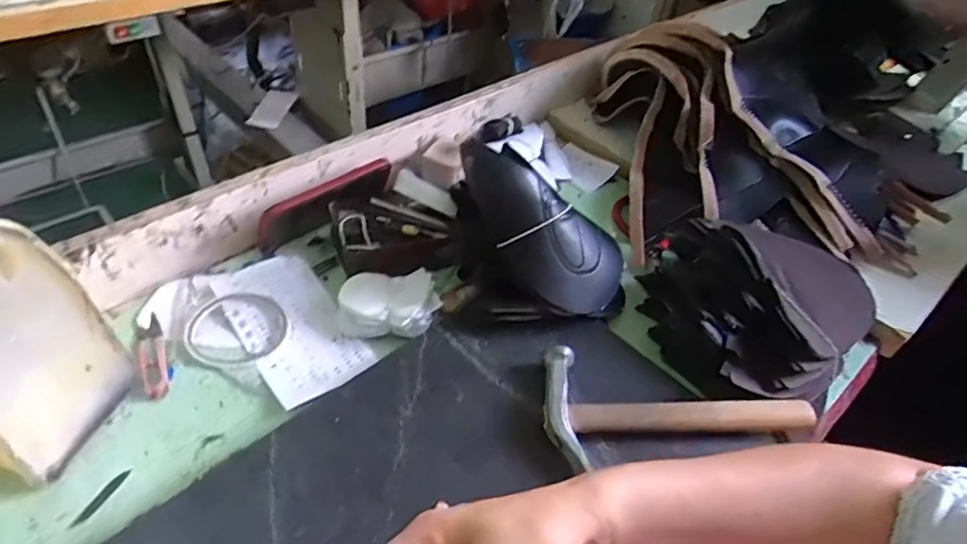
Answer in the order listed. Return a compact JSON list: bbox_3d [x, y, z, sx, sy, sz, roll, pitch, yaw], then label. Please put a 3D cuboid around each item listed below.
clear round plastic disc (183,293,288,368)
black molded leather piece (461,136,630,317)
[{"bbox_3d":[-0.237,0.053,0.567,0.093,0.013,0.079,12,44,5],"label":"clear round plastic disc"},{"bbox_3d":[0.057,-0.036,0.571,0.222,0.059,0.101,41,42,-23],"label":"black molded leather piece"}]

